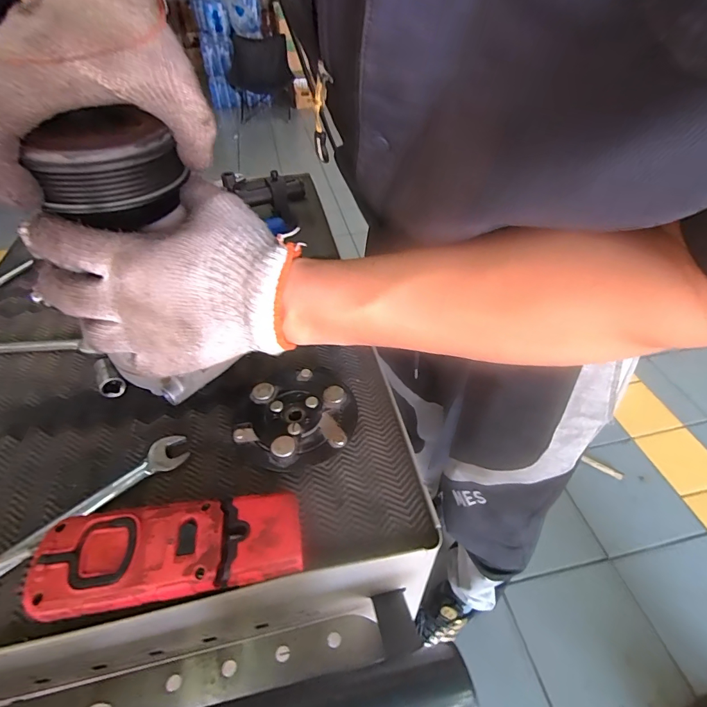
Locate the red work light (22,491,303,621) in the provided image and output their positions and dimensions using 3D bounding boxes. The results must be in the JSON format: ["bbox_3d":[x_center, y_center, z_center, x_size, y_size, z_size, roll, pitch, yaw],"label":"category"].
[{"bbox_3d":[-0.114,0.125,0.260,0.156,0.031,0.060,-8,44,-7],"label":"red work light"}]

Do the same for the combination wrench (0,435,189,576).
[{"bbox_3d":[-0.210,0.123,0.280,0.031,0.013,0.199,34,54,31],"label":"combination wrench"}]

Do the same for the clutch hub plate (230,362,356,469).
[{"bbox_3d":[-0.050,0.048,0.342,0.095,0.030,0.112,-9,44,-7],"label":"clutch hub plate"}]

